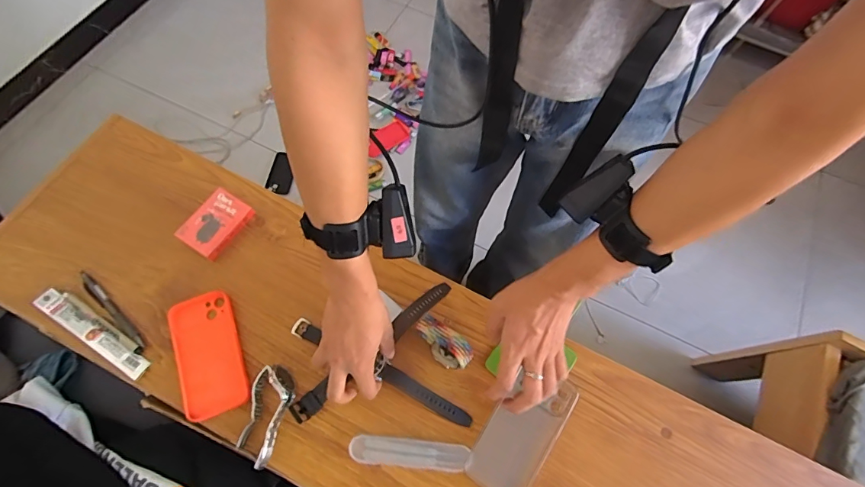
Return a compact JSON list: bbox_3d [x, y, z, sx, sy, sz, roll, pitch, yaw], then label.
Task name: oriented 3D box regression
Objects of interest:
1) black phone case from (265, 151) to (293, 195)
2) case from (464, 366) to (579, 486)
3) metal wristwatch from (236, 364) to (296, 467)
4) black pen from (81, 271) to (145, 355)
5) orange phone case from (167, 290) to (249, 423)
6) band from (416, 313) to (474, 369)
[{"bbox_3d":[-0.487,-0.232,1.386,0.079,0.019,0.141,11,67,2],"label":"black phone case"},{"bbox_3d":[0.106,0.223,0.514,0.077,0.007,0.152,34,69,11],"label":"case"},{"bbox_3d":[-0.197,0.198,0.504,0.048,0.031,0.105,15,67,3],"label":"metal wristwatch"},{"bbox_3d":[-0.425,0.088,0.571,0.150,0.014,0.019,42,71,14],"label":"black pen"},{"bbox_3d":[-0.288,0.140,0.552,0.075,0.008,0.154,-20,69,-11],"label":"orange phone case"},{"bbox_3d":[0.012,0.125,0.538,0.076,0.046,0.035,33,69,10],"label":"band"}]

